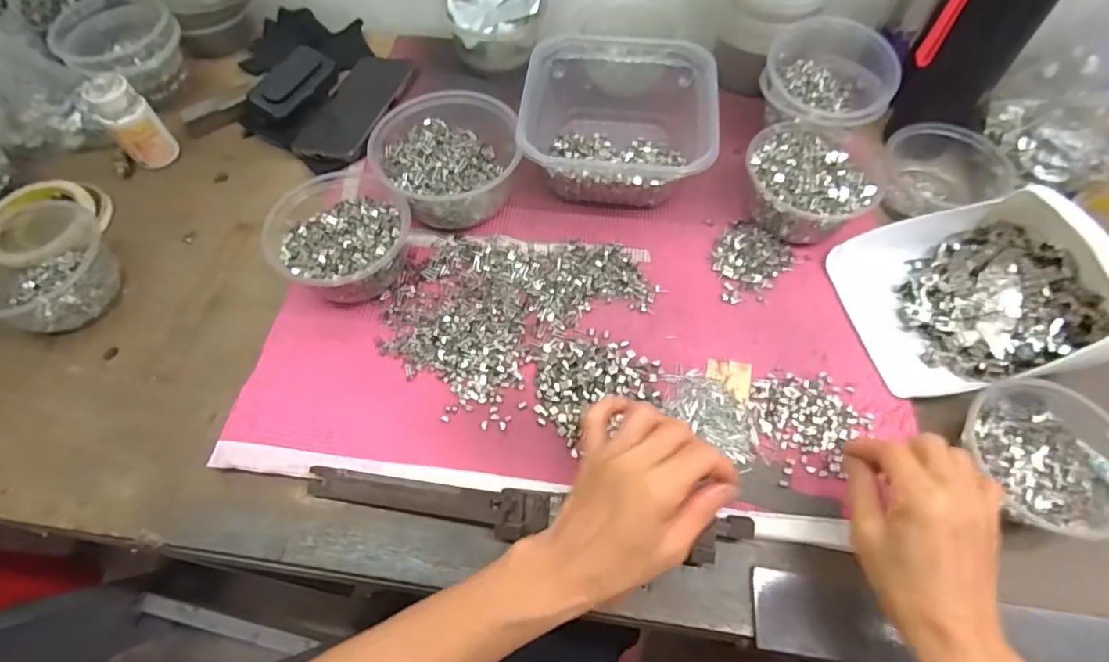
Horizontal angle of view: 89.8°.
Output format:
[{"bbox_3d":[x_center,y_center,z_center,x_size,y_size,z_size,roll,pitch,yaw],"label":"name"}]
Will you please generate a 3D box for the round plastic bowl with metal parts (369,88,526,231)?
[{"bbox_3d":[-0.097,-0.164,0.520,0.128,0.065,0.126,-1,62,1],"label":"round plastic bowl with metal parts"}]

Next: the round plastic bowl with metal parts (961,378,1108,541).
[{"bbox_3d":[0.349,0.086,0.391,0.104,0.049,0.105,-1,62,1],"label":"round plastic bowl with metal parts"}]

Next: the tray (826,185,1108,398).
[{"bbox_3d":[0.336,-0.035,0.445,0.182,0.054,0.159,-18,58,11],"label":"tray"}]

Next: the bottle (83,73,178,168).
[{"bbox_3d":[-0.422,-0.206,0.558,0.040,0.085,0.046,41,70,20],"label":"bottle"}]

